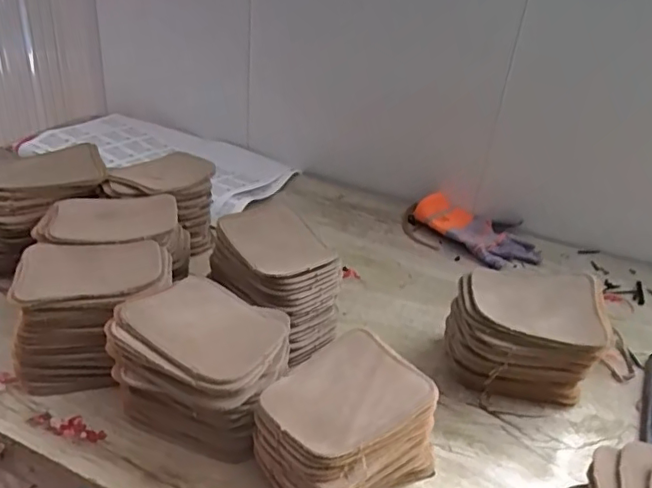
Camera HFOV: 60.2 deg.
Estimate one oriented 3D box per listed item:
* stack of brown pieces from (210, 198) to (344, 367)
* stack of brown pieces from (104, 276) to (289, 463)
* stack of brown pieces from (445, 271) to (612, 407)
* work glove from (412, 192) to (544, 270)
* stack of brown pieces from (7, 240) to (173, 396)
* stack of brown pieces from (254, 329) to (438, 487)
[{"bbox_3d":[-0.053,0.045,0.572,0.099,0.115,0.150,-17,37,-33],"label":"stack of brown pieces"},{"bbox_3d":[-0.098,0.102,0.472,0.128,0.104,0.109,13,31,12],"label":"stack of brown pieces"},{"bbox_3d":[0.187,0.092,0.545,0.135,0.102,0.091,6,31,1],"label":"stack of brown pieces"},{"bbox_3d":[0.213,-0.020,0.792,0.098,0.041,0.170,-19,38,-35],"label":"work glove"},{"bbox_3d":[-0.209,0.062,0.521,0.125,0.101,0.097,-2,31,-13],"label":"stack of brown pieces"},{"bbox_3d":[0.013,0.148,0.434,0.127,0.090,0.101,-18,38,-34],"label":"stack of brown pieces"}]

